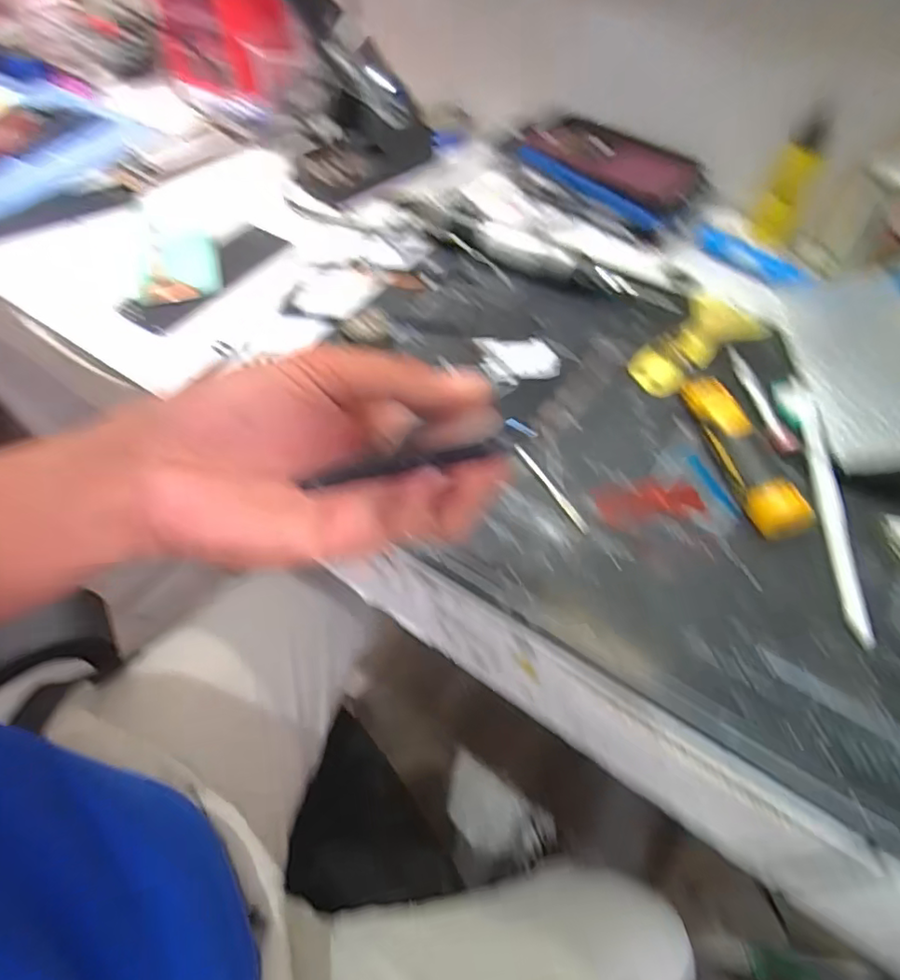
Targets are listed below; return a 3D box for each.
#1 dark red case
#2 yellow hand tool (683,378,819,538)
[{"bbox_3d":[0.156,-0.311,0.577,0.082,0.036,0.182,-36,61,-21],"label":"dark red case"},{"bbox_3d":[0.189,-0.024,0.386,0.031,0.030,0.120,-12,55,-6],"label":"yellow hand tool"}]

